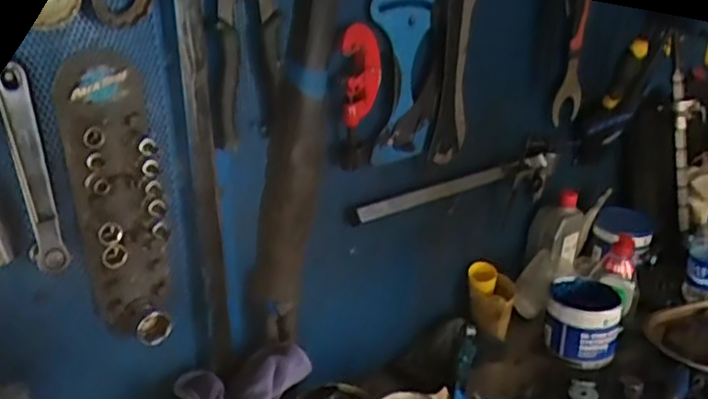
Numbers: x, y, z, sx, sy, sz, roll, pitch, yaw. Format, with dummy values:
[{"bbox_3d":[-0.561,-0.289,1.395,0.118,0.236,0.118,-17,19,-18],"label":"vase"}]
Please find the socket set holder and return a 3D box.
[{"bbox_3d":[-0.200,0.004,0.557,0.072,0.247,0.052,-11,26,-23],"label":"socket set holder"}]

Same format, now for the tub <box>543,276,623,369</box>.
[{"bbox_3d":[0.333,0.173,0.948,0.101,0.094,0.121,9,25,19],"label":"tub"}]

